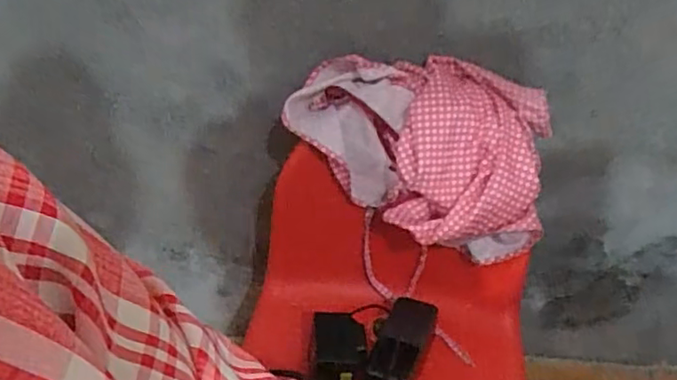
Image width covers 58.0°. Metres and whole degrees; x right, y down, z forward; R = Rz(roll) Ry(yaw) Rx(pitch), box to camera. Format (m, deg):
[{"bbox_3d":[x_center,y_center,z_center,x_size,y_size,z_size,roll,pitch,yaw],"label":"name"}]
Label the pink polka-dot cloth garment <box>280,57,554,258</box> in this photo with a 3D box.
[{"bbox_3d":[0.092,-0.052,0.732,0.308,0.086,0.220,14,83,6],"label":"pink polka-dot cloth garment"}]

